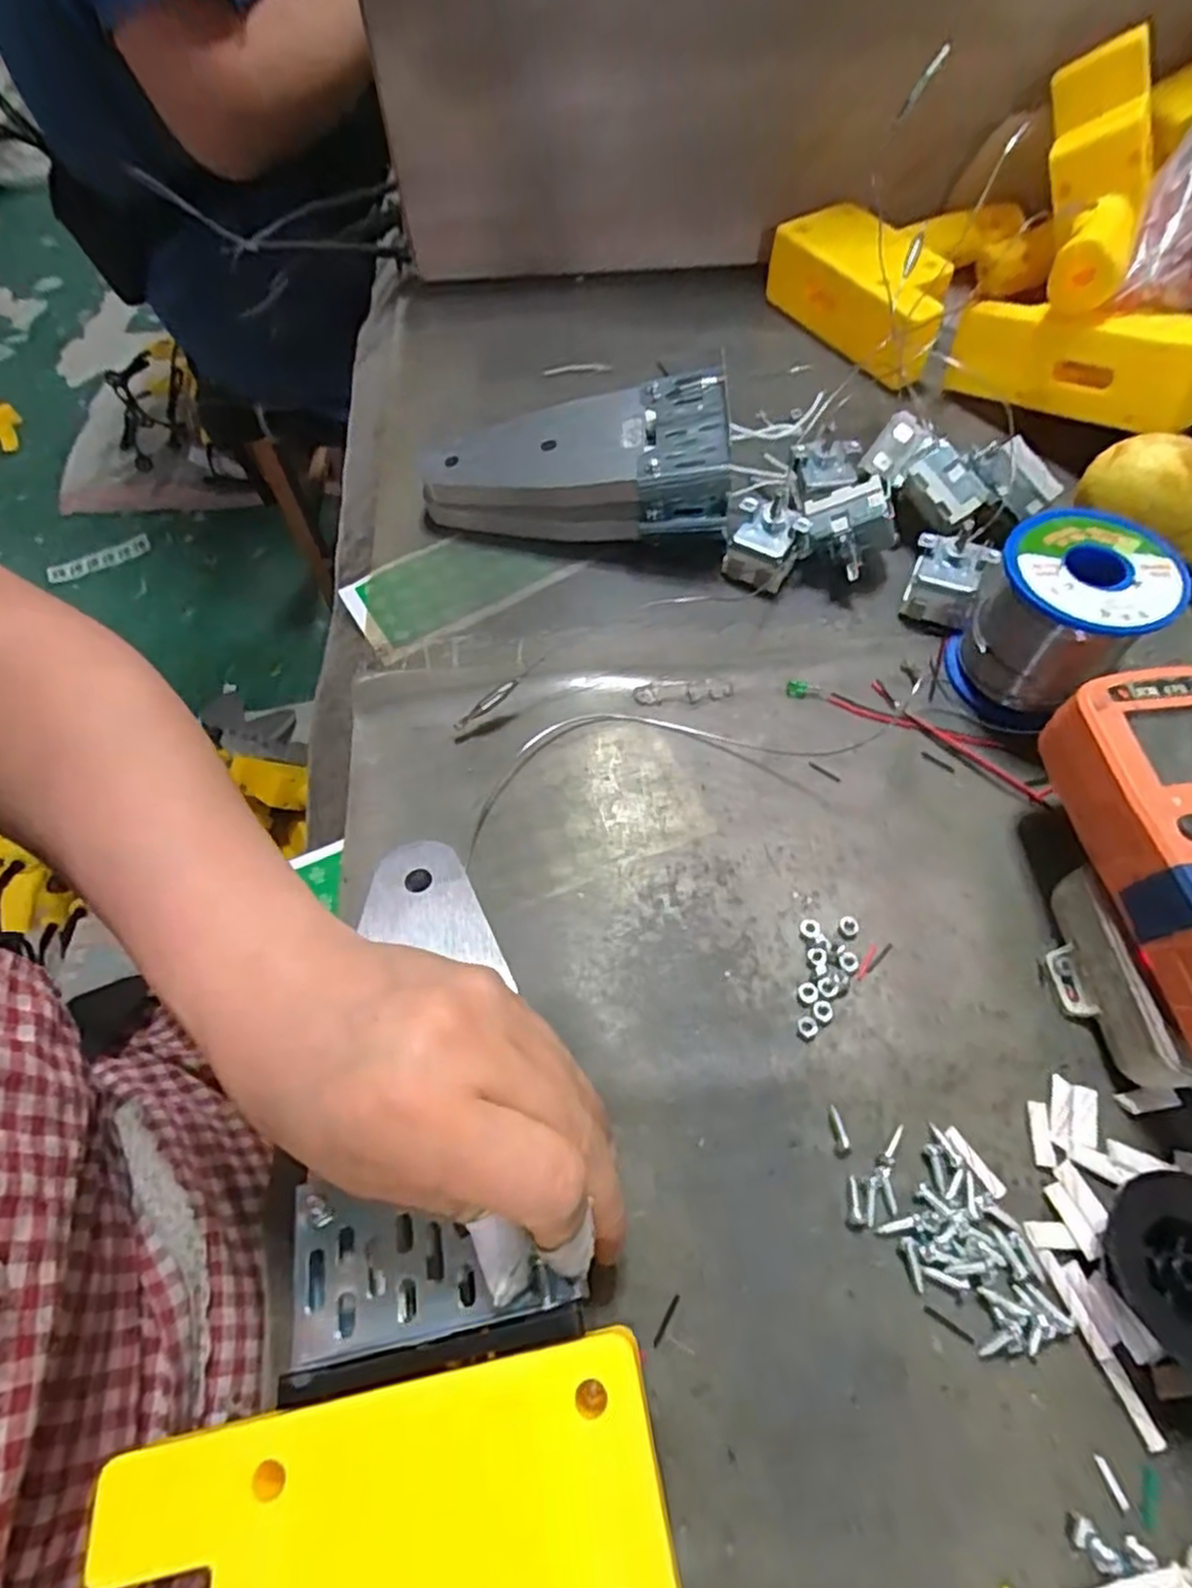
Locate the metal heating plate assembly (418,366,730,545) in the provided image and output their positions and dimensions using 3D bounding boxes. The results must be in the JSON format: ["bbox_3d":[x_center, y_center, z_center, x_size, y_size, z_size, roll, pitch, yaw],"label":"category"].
[{"bbox_3d":[-0.012,-0.171,0.369,0.157,0.054,0.074,4,61,4],"label":"metal heating plate assembly"}]

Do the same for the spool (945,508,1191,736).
[{"bbox_3d":[0.191,-0.071,0.304,0.060,0.063,0.061,-1,61,2],"label":"spool"}]

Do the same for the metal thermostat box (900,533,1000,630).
[{"bbox_3d":[0.164,-0.101,0.342,0.033,0.027,0.033,26,65,16],"label":"metal thermostat box"}]

